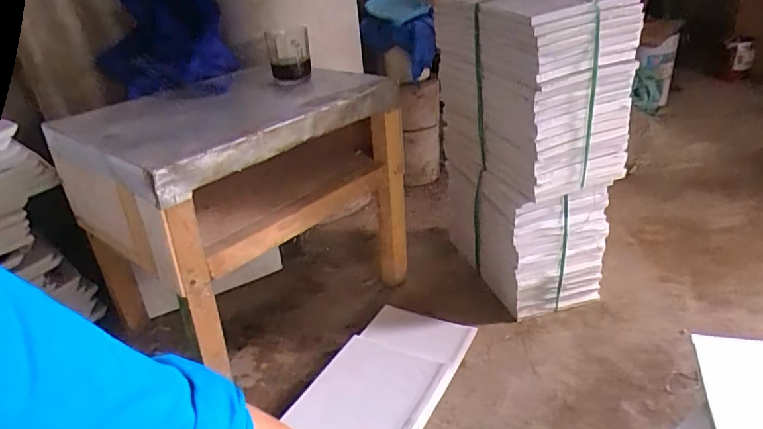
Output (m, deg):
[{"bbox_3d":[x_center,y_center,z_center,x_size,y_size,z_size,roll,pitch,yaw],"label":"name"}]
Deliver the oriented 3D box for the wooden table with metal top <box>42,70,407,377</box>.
[{"bbox_3d":[-0.210,-0.020,0.858,0.317,0.341,0.431,21,37,40],"label":"wooden table with metal top"}]

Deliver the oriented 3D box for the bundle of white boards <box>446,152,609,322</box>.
[{"bbox_3d":[0.239,0.015,0.931,0.159,0.221,0.275,-13,30,-14],"label":"bundle of white boards"}]

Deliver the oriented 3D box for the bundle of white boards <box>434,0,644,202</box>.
[{"bbox_3d":[0.217,-0.205,0.824,0.164,0.265,0.301,-14,29,-17],"label":"bundle of white boards"}]

